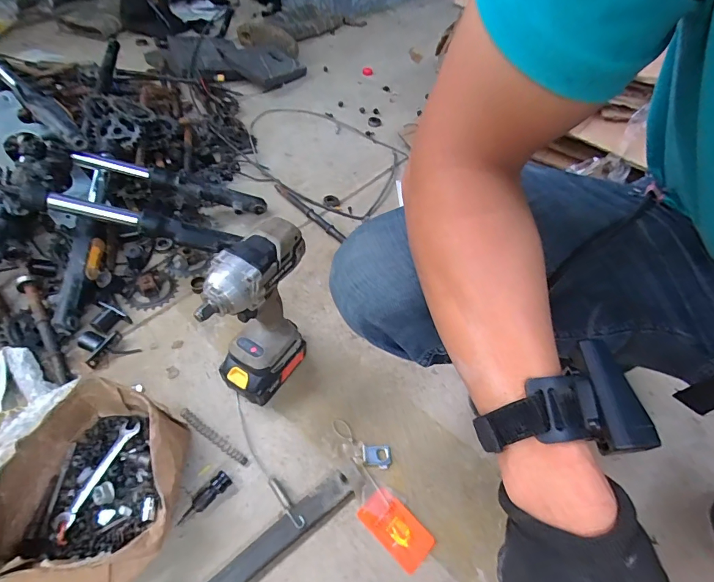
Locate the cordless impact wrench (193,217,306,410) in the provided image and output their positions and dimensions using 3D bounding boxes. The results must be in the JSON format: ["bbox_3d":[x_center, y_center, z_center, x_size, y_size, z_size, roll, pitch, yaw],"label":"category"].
[{"bbox_3d":[-0.124,0.044,0.526,0.070,0.254,0.138,30,54,18],"label":"cordless impact wrench"}]

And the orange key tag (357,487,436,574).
[{"bbox_3d":[0.048,0.290,0.505,0.091,0.004,0.050,39,57,23],"label":"orange key tag"}]

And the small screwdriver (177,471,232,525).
[{"bbox_3d":[-0.187,0.253,0.500,0.024,0.019,0.070,34,56,20],"label":"small screwdriver"}]

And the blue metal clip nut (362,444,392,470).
[{"bbox_3d":[0.026,0.220,0.545,0.038,0.009,0.028,2,51,-4],"label":"blue metal clip nut"}]

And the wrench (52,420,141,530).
[{"bbox_3d":[-0.323,0.225,0.511,0.026,0.010,0.132,19,52,10],"label":"wrench"}]

